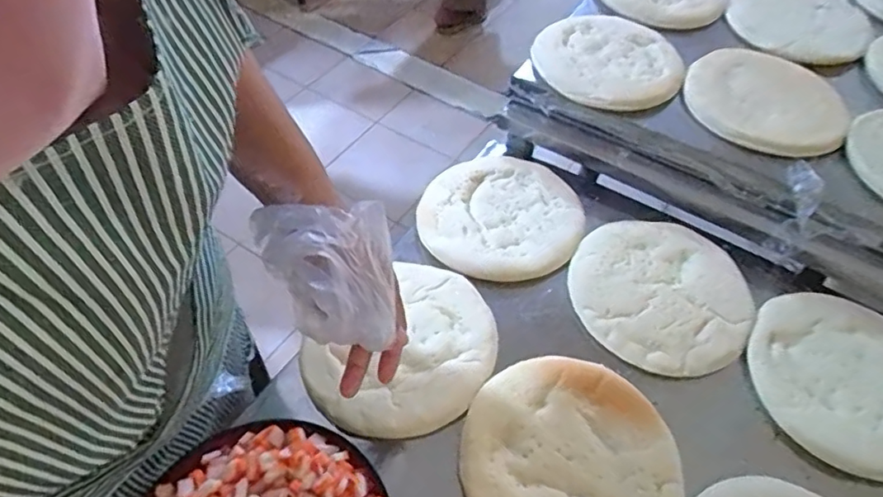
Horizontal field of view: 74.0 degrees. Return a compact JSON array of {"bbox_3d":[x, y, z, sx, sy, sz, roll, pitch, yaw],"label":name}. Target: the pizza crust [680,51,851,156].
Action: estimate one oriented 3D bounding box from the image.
[{"bbox_3d":[0.410,-0.203,0.757,0.187,0.032,0.198,14,53,10],"label":"pizza crust"}]

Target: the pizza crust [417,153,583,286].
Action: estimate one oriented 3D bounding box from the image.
[{"bbox_3d":[0.070,-0.042,0.723,0.193,0.021,0.190,1,52,-1],"label":"pizza crust"}]

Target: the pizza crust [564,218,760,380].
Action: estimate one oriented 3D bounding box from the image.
[{"bbox_3d":[0.243,0.043,0.649,0.191,0.008,0.189,1,52,-1],"label":"pizza crust"}]

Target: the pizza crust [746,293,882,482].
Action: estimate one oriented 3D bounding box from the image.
[{"bbox_3d":[0.414,0.124,0.589,0.189,0.012,0.188,1,52,-1],"label":"pizza crust"}]

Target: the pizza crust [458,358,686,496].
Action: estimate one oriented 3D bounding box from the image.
[{"bbox_3d":[0.117,0.193,0.532,0.192,0.015,0.195,1,52,-1],"label":"pizza crust"}]

